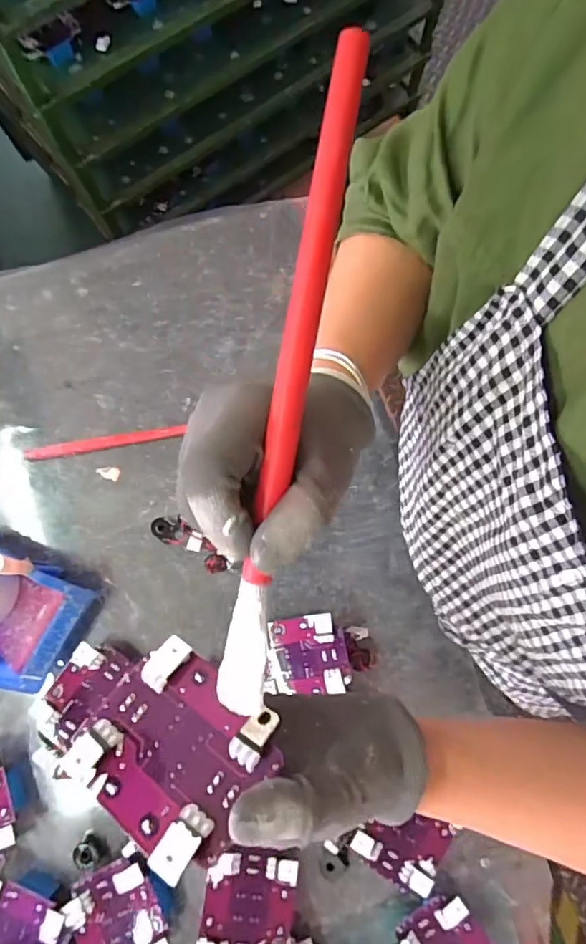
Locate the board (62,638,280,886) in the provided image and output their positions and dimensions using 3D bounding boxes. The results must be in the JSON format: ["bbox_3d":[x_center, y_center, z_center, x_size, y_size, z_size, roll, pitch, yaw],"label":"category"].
[{"bbox_3d":[-0.060,0.136,0.274,0.095,0.010,0.080,24,59,31],"label":"board"}]

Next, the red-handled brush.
[{"bbox_3d":[-0.002,-0.024,0.228,0.018,0.011,0.278,10,101,2],"label":"red-handled brush"}]

